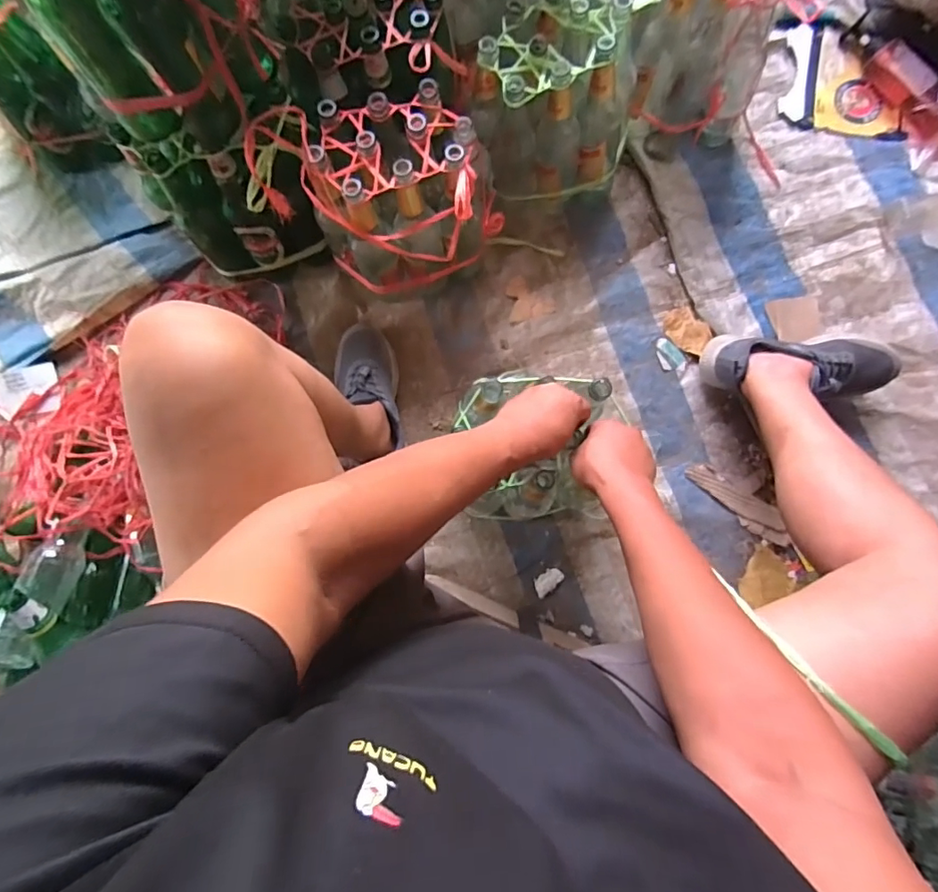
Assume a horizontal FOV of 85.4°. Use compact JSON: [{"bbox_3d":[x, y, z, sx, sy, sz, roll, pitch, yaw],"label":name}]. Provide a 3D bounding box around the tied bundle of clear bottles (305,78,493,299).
[{"bbox_3d":[-0.088,-0.355,0.769,0.248,0.257,0.201,9,84,2],"label":"tied bundle of clear bottles"}]

